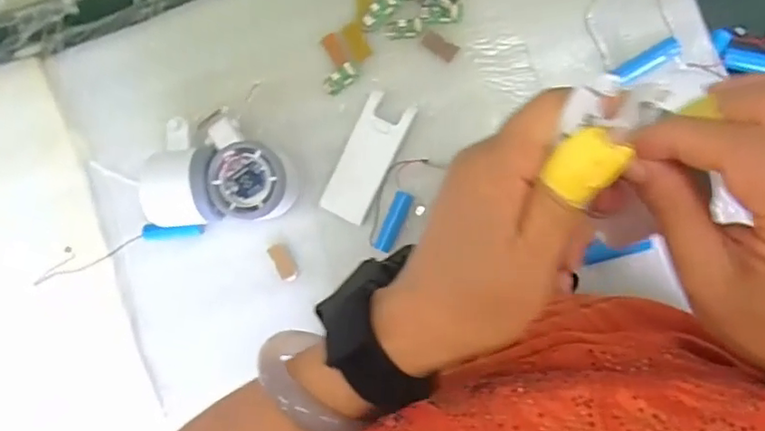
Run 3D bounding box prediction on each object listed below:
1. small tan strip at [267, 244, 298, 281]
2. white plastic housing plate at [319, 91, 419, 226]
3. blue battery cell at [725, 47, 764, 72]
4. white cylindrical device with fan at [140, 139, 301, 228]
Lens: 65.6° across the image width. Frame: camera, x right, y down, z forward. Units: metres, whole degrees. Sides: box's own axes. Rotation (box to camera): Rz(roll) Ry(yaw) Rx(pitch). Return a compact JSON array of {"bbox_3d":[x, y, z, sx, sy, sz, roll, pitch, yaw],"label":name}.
[{"bbox_3d":[-0.081,0.038,0.488,0.017,0.004,0.031,-29,85,7],"label":"small tan strip"},{"bbox_3d":[-0.011,-0.045,0.469,0.039,0.013,0.100,28,93,8],"label":"white plastic housing plate"},{"bbox_3d":[0.276,-0.111,0.432,0.050,0.014,0.014,13,91,8],"label":"blue battery cell"},{"bbox_3d":[-0.130,-0.024,0.468,0.116,0.054,0.059,-4,88,8],"label":"white cylindrical device with fan"}]

